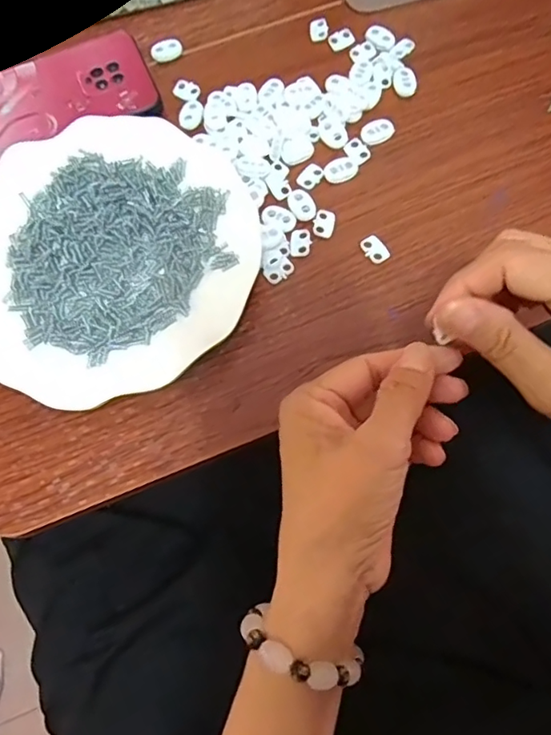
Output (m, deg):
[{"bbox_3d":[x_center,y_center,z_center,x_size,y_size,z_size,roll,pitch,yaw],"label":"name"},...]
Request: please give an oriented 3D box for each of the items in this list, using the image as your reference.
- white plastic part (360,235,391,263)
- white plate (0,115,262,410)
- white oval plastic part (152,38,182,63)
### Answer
[{"bbox_3d":[0.062,-0.075,0.343,0.013,0.004,0.019,-25,73,-7],"label":"white plastic part"},{"bbox_3d":[-0.104,-0.068,0.337,0.181,0.024,0.178,0,72,1],"label":"white plate"},{"bbox_3d":[-0.079,-0.232,0.400,0.022,0.006,0.014,-26,73,-7],"label":"white oval plastic part"}]

